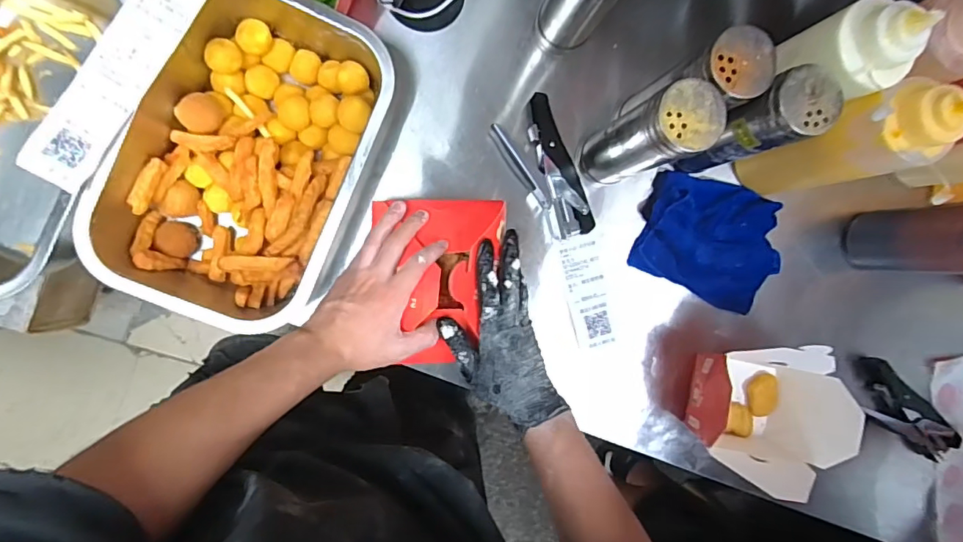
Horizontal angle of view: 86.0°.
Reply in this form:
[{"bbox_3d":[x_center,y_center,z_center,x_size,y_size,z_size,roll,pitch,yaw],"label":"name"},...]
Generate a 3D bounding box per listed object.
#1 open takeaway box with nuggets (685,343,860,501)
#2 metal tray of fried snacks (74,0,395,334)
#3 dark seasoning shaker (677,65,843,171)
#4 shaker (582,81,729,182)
[{"bbox_3d":[0.326,0.148,0.605,0.153,0.113,0.139,2,92,-9],"label":"open takeaway box with nuggets"},{"bbox_3d":[-0.226,-0.108,0.516,0.201,0.088,0.308,23,89,-9],"label":"metal tray of fried snacks"},{"bbox_3d":[0.273,-0.155,0.538,0.071,0.185,0.061,-40,97,-5],"label":"dark seasoning shaker"},{"bbox_3d":[0.162,-0.133,0.520,0.057,0.183,0.059,0,92,-9],"label":"shaker"}]

